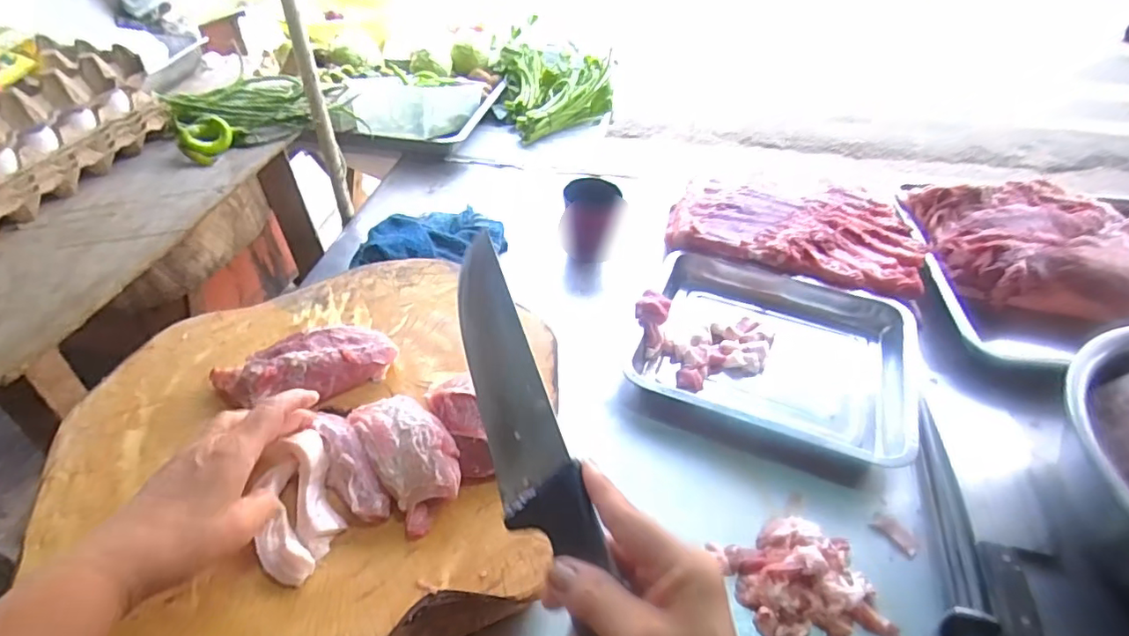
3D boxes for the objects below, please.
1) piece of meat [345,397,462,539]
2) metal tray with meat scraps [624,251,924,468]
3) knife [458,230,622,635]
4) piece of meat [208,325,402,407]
[{"bbox_3d":[-0.121,0.100,0.433,0.056,0.033,0.116,-26,52,-26],"label":"piece of meat"},{"bbox_3d":[0.247,0.047,0.666,0.323,0.059,0.266,18,47,14],"label":"metal tray with meat scraps"},{"bbox_3d":[-0.020,0.077,0.340,0.048,0.023,0.308,-28,61,12],"label":"knife"},{"bbox_3d":[-0.224,0.043,0.487,0.147,0.039,0.058,-19,50,-21],"label":"piece of meat"}]

